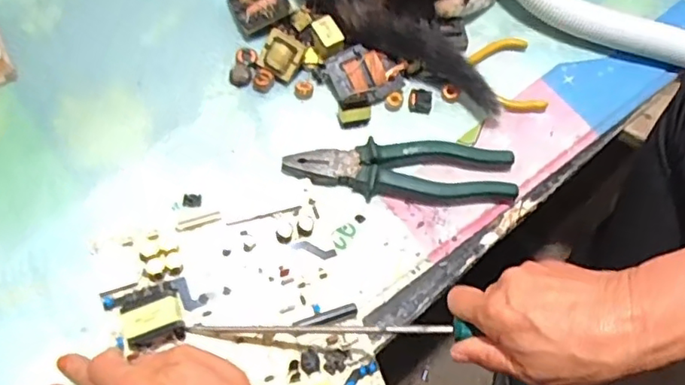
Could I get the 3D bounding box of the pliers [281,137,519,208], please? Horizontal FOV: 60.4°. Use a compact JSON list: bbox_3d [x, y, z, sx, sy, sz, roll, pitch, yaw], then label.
[{"bbox_3d":[0.050,-0.020,0.502,0.191,0.025,0.047,4,55,0],"label":"pliers"}]

